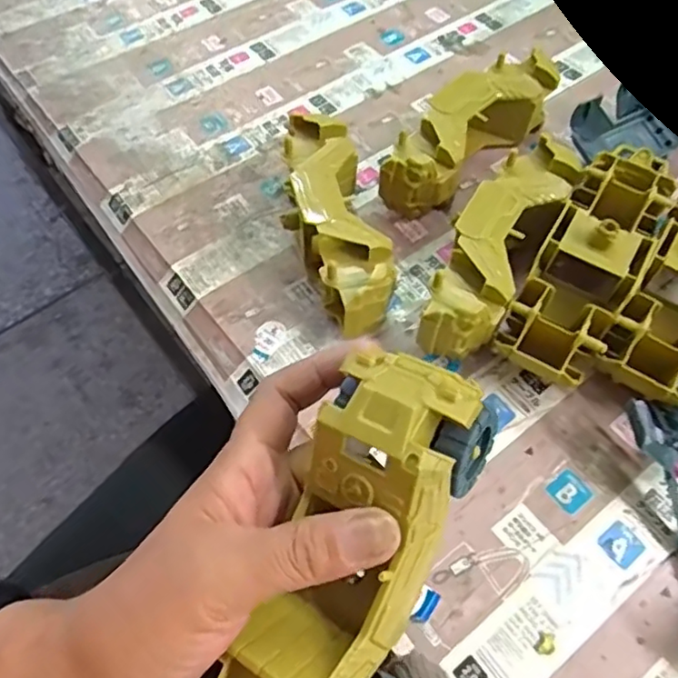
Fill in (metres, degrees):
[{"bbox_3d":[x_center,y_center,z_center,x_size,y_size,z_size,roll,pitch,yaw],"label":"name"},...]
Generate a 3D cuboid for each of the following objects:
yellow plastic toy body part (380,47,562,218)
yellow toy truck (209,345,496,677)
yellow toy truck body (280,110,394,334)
[{"bbox_3d":[0.093,-0.147,0.443,0.160,0.060,0.050,-41,66,-20],"label":"yellow plastic toy body part"},{"bbox_3d":[-0.002,0.090,0.226,0.058,0.044,0.174,26,84,16],"label":"yellow toy truck"},{"bbox_3d":[-0.005,-0.074,0.403,0.053,0.062,0.171,-12,61,-5],"label":"yellow toy truck body"}]

